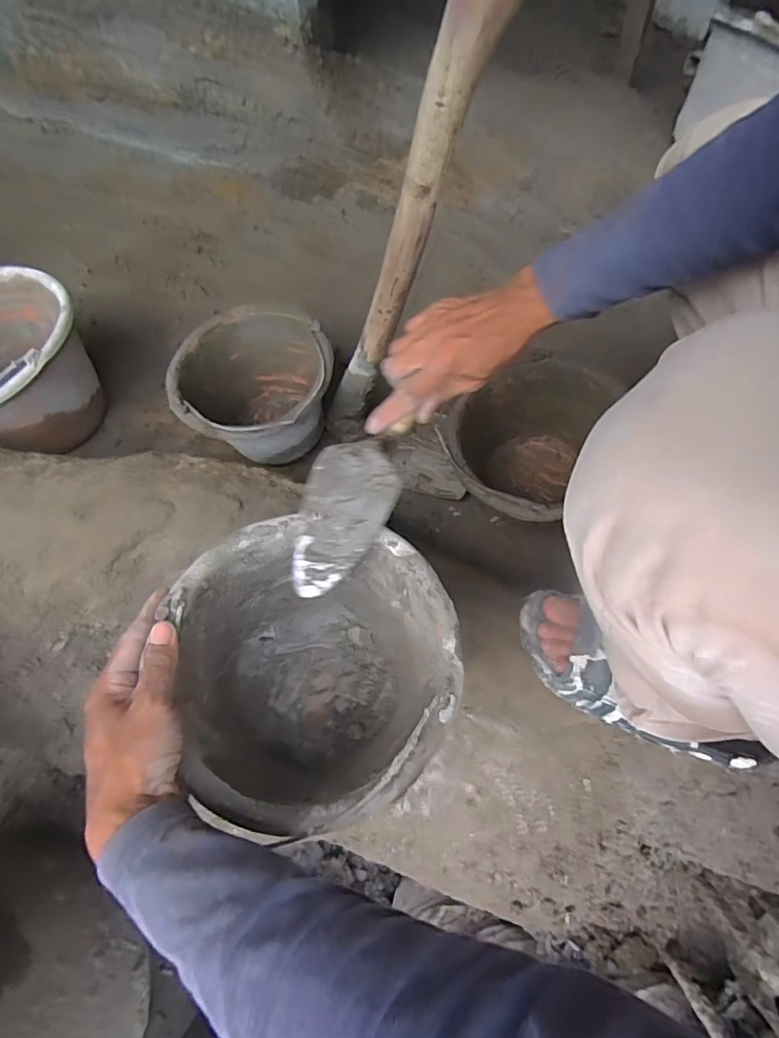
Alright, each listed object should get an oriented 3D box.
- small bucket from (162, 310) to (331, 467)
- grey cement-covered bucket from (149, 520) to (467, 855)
[{"bbox_3d":[-0.208,-0.188,0.838,0.235,0.225,0.240,0,69,-1],"label":"small bucket"},{"bbox_3d":[-0.057,0.133,0.490,0.224,0.182,0.239,0,69,-1],"label":"grey cement-covered bucket"}]

